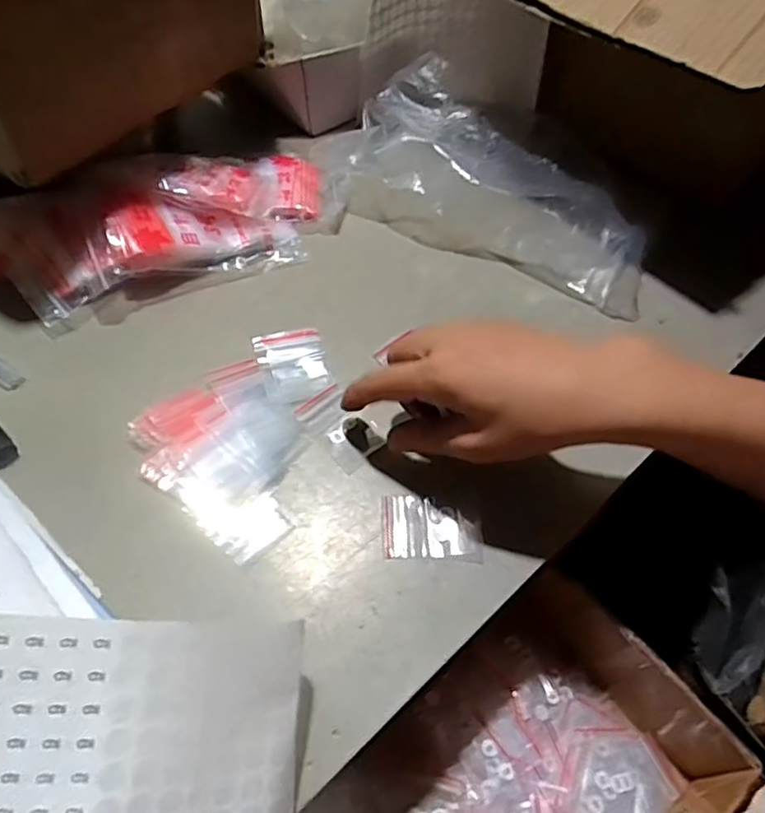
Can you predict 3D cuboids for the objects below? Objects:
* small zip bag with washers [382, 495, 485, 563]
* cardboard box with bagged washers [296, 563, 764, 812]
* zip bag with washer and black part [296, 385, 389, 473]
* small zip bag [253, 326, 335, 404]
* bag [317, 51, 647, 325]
[{"bbox_3d":[0.030,0.073,0.372,0.059,0.010,0.040,5,57,-1],"label":"small zip bag with washers"},{"bbox_3d":[0.078,0.251,0.372,0.258,0.067,0.177,-36,66,-24],"label":"cardboard box with bagged washers"},{"bbox_3d":[-0.027,0.014,0.411,0.036,0.004,0.059,-35,66,-24],"label":"zip bag with washer and black part"},{"bbox_3d":[-0.062,-0.028,0.441,0.049,0.010,0.059,-13,59,-13],"label":"small zip bag"},{"bbox_3d":[0.088,-0.175,0.508,0.287,0.055,0.132,40,63,20],"label":"bag"}]

